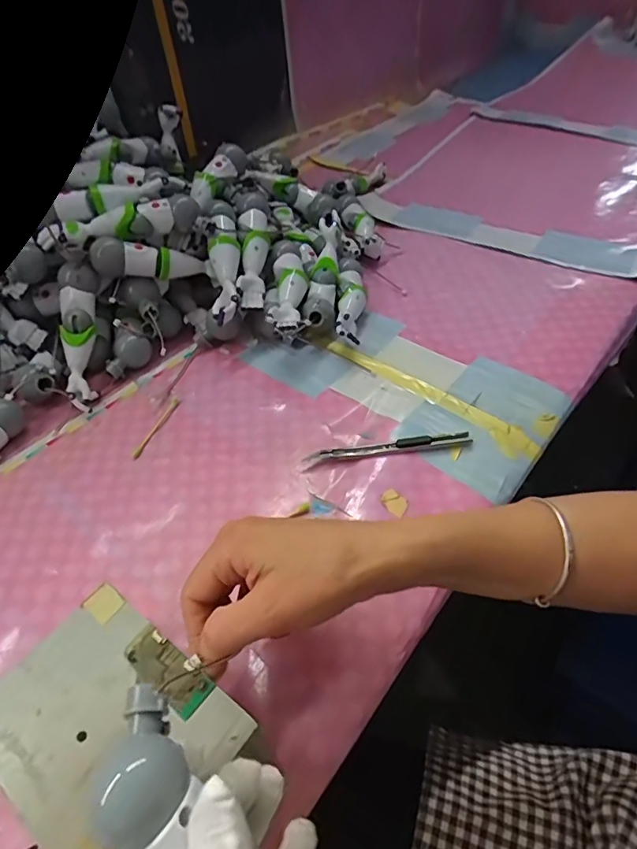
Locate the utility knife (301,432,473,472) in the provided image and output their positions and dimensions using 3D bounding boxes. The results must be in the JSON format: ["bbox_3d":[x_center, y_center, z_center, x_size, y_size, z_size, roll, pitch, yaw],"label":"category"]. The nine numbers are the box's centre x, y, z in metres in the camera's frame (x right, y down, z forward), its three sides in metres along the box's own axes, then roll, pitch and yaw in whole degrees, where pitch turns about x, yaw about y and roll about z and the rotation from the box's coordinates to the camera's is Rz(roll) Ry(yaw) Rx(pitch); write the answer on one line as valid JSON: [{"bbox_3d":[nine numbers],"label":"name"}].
[{"bbox_3d":[0.056,0.021,0.419,0.139,0.009,0.012,-9,47,-3],"label":"utility knife"}]

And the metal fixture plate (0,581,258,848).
[{"bbox_3d":[-0.105,0.145,0.249,0.118,0.010,0.090,28,56,28],"label":"metal fixture plate"}]

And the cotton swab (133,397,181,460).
[{"bbox_3d":[-0.145,0.001,0.456,0.007,0.004,0.077,11,50,16],"label":"cotton swab"}]

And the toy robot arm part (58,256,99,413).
[{"bbox_3d":[-0.226,-0.084,0.482,0.031,0.026,0.138,-3,85,0],"label":"toy robot arm part"}]

